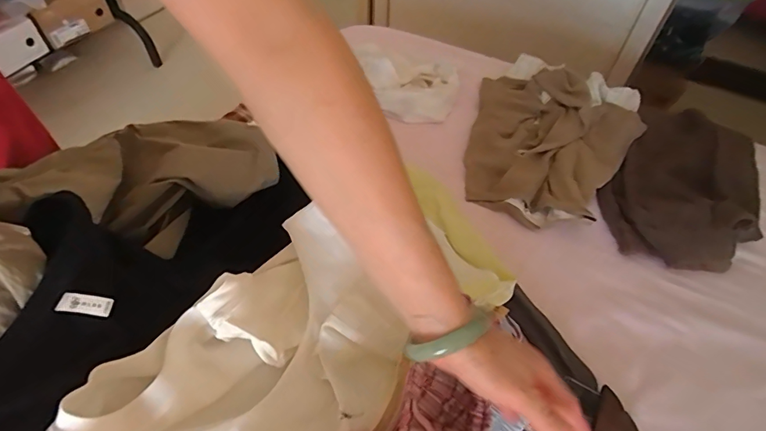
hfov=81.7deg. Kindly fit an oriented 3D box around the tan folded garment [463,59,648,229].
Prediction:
[{"bbox_3d":[0.268,-0.141,0.725,0.244,0.039,0.366,27,57,17],"label":"tan folded garment"}]

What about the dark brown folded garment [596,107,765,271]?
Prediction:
[{"bbox_3d":[0.459,-0.052,0.673,0.195,0.073,0.336,30,58,19],"label":"dark brown folded garment"}]

